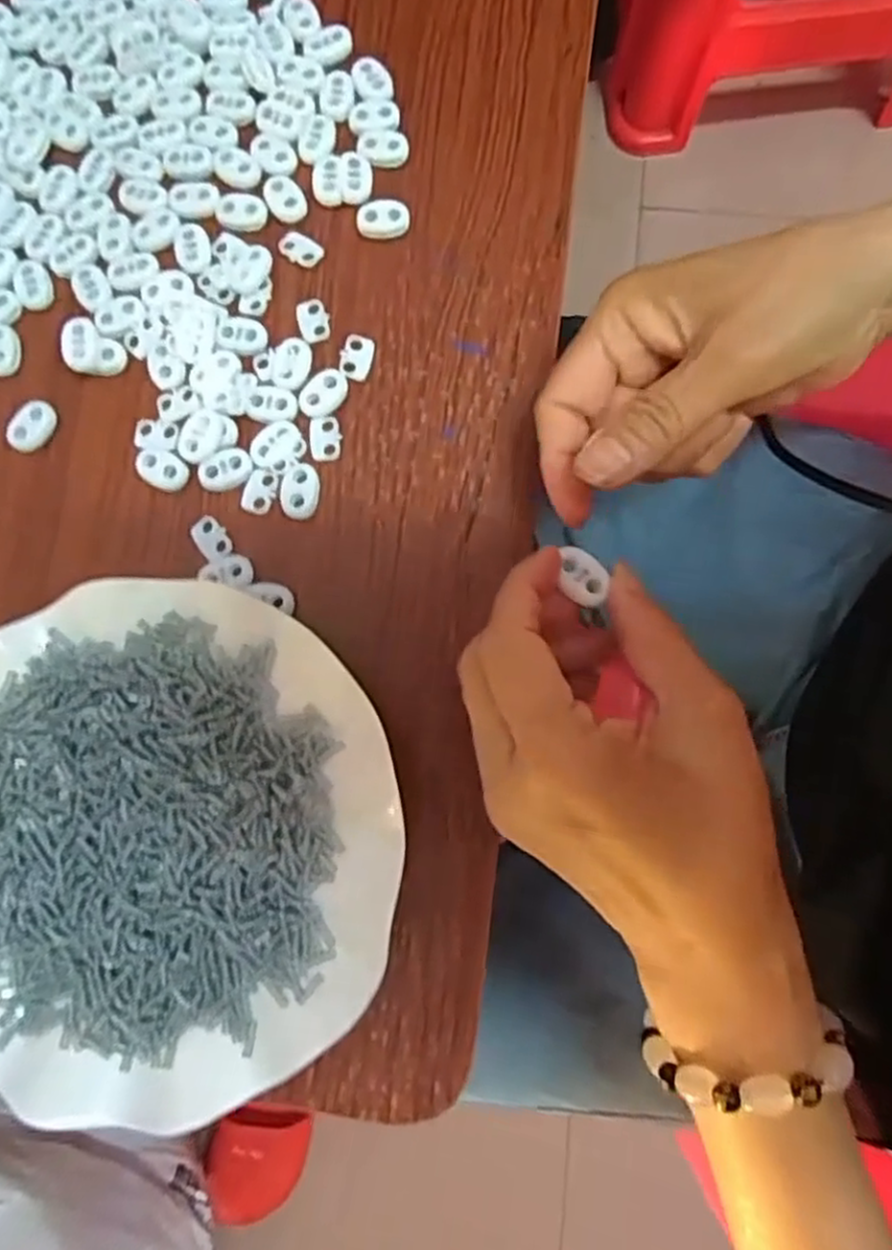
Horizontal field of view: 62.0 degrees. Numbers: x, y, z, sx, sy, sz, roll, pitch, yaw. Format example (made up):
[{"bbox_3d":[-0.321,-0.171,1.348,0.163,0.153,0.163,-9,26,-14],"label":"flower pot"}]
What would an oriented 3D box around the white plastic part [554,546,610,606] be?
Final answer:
[{"bbox_3d":[0.046,-0.017,0.249,0.020,0.004,0.013,42,82,9],"label":"white plastic part"}]

